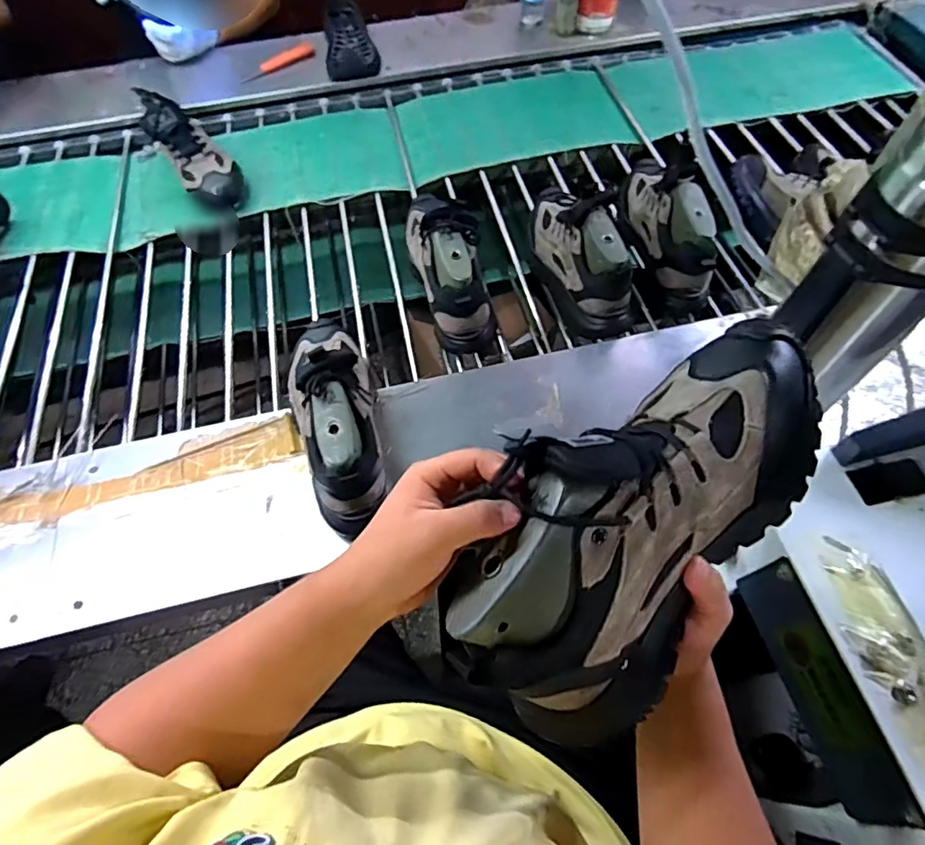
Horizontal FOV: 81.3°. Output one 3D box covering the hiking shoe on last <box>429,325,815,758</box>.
[{"bbox_3d":[0.118,0.052,0.364,0.298,0.110,0.177,-41,105,-8],"label":"hiking shoe on last"}]

